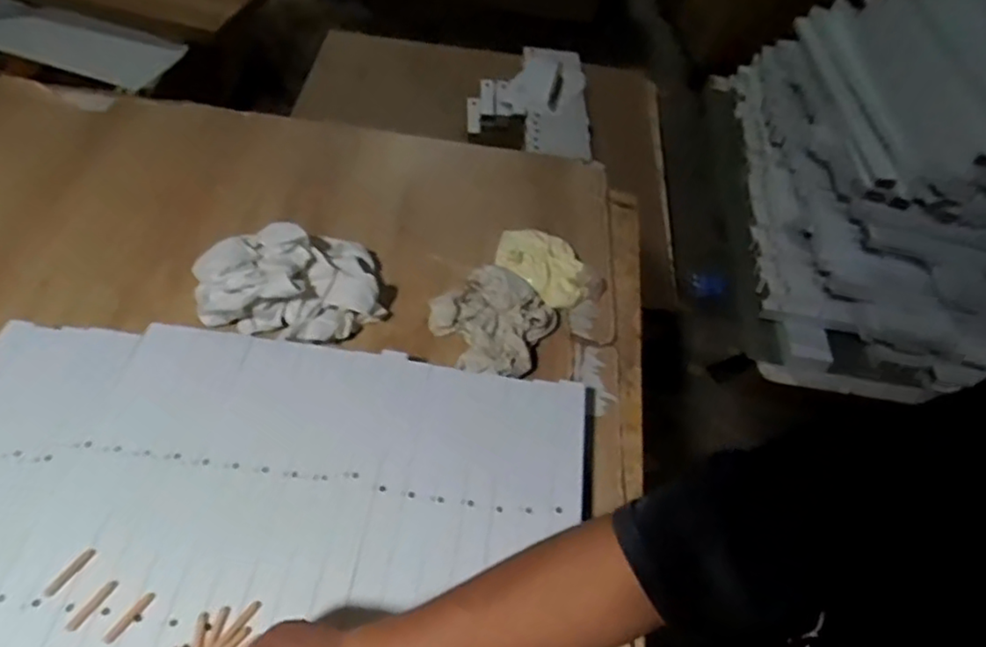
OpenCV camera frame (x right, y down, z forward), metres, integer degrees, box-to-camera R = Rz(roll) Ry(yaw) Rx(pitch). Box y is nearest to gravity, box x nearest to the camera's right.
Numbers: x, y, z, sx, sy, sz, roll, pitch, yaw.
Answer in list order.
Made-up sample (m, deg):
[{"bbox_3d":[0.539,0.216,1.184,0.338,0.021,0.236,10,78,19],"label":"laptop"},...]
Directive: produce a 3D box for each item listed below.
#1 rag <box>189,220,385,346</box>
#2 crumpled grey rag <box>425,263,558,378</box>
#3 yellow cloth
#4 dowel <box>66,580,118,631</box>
[{"bbox_3d":[-0.215,-0.036,0.691,0.187,0.088,0.125,-11,54,-15],"label":"rag"},{"bbox_3d":[-0.003,-0.009,0.718,0.126,0.041,0.137,24,53,12],"label":"crumpled grey rag"},{"bbox_3d":[0.061,-0.073,0.788,0.121,0.028,0.082,31,55,17],"label":"yellow cloth"},{"bbox_3d":[-0.295,0.207,0.480,0.009,0.004,0.039,25,53,15],"label":"dowel"}]

